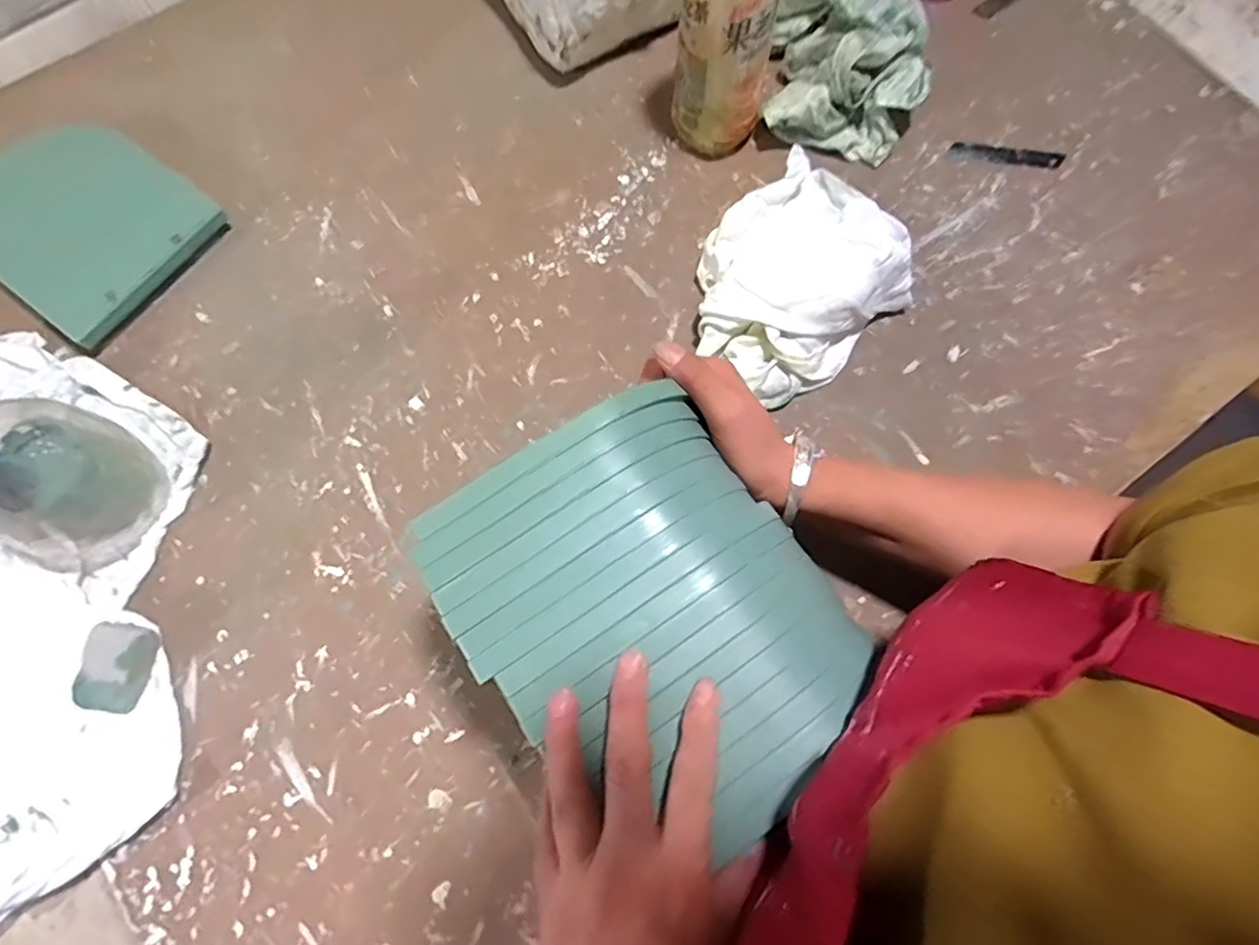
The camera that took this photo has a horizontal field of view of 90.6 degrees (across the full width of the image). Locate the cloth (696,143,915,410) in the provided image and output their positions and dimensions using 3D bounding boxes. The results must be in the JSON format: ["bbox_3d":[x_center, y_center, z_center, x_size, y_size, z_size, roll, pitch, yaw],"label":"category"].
[{"bbox_3d":[0.126,-0.148,0.468,0.168,0.060,0.136,-42,79,-10],"label":"cloth"}]

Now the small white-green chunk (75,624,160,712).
[{"bbox_3d":[-0.335,0.127,0.404,0.033,0.023,0.057,12,76,3],"label":"small white-green chunk"}]

